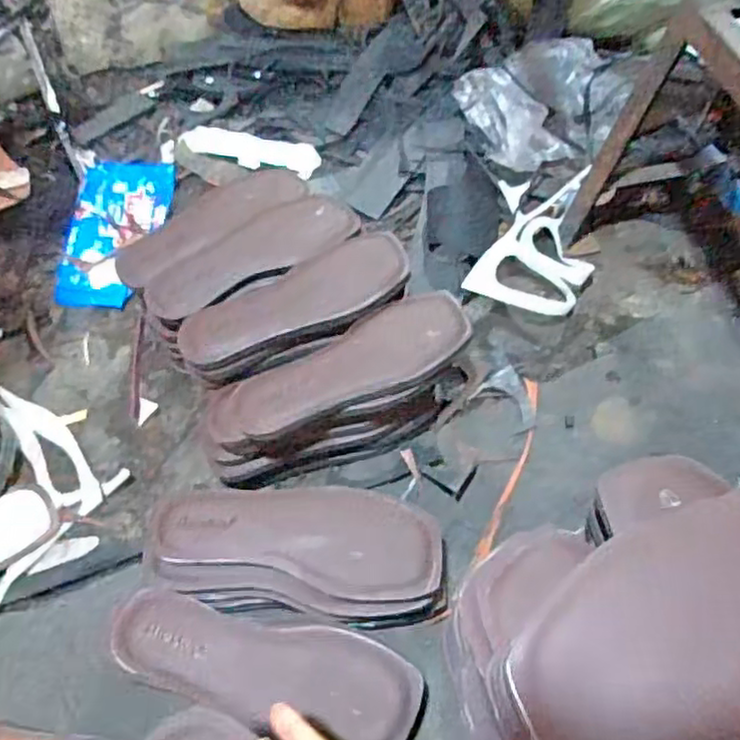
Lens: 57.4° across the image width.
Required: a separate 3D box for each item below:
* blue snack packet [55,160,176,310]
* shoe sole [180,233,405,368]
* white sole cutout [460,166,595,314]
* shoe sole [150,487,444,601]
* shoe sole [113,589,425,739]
[{"bbox_3d":[-0.334,-0.179,0.878,0.123,0.029,0.226,2,58,4],"label":"blue snack packet"},{"bbox_3d":[-0.074,-0.072,0.665,0.229,0.033,0.076,-20,59,-10],"label":"shoe sole"},{"bbox_3d":[0.202,-0.150,0.811,0.133,0.037,0.190,16,60,12],"label":"white sole cutout"},{"bbox_3d":[-0.065,0.140,0.572,0.247,0.033,0.083,5,58,6],"label":"shoe sole"},{"bbox_3d":[-0.086,0.234,0.537,0.248,0.014,0.081,14,59,11],"label":"shoe sole"}]

